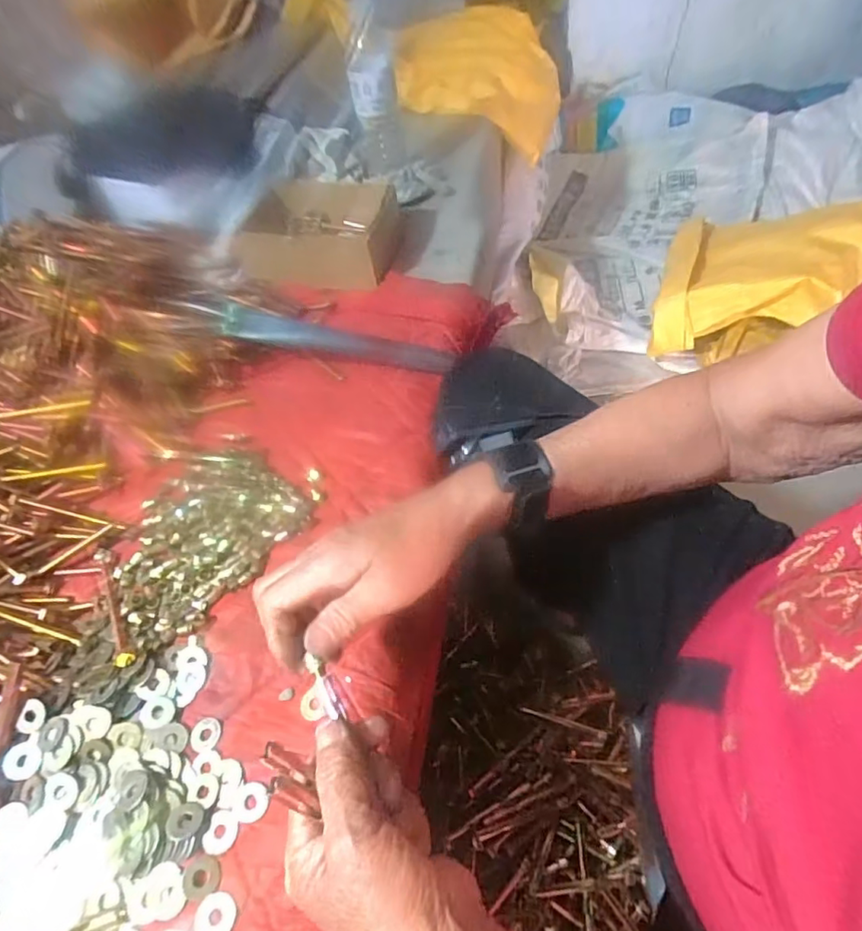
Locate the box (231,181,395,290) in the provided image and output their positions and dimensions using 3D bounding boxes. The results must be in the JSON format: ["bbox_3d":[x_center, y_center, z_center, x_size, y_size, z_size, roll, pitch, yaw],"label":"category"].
[{"bbox_3d":[-0.145,-0.306,0.718,0.193,0.069,0.134,1,53,9],"label":"box"}]

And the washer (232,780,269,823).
[{"bbox_3d":[-0.115,0.214,0.347,0.023,0.004,0.022,-4,52,6],"label":"washer"}]

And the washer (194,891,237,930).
[{"bbox_3d":[-0.125,0.261,0.315,0.022,0.004,0.023,-4,52,6],"label":"washer"}]

